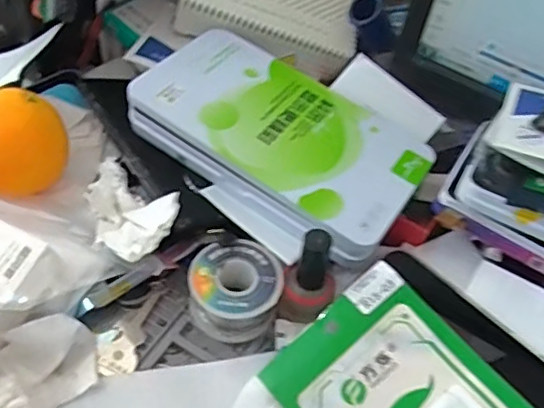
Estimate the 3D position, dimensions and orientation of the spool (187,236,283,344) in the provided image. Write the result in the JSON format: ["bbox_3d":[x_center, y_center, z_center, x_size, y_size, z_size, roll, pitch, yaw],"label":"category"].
[{"bbox_3d":[-0.023,0.052,0.356,0.053,0.038,0.051,4,48,-5],"label":"spool"}]

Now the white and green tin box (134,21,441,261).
[{"bbox_3d":[0.006,-0.053,0.386,0.188,0.019,0.111,33,59,19],"label":"white and green tin box"}]

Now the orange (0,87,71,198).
[{"bbox_3d":[-0.166,-0.039,0.376,0.068,0.056,0.056,-21,55,-25],"label":"orange"}]

